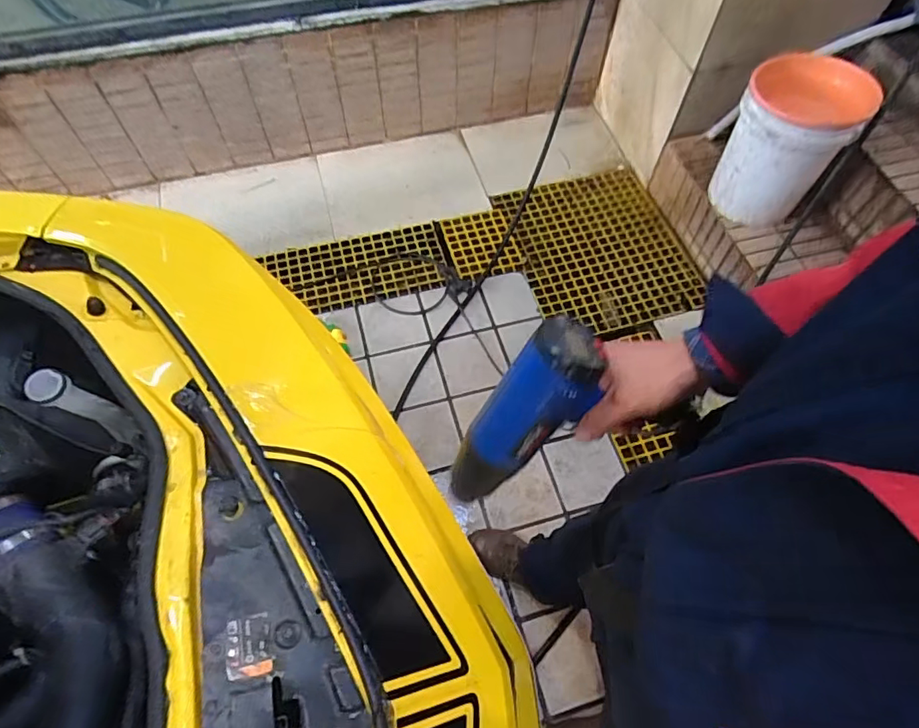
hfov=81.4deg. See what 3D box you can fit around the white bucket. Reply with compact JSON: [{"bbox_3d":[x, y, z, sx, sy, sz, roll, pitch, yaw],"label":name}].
[{"bbox_3d":[0.918,-0.626,1.531,0.295,0.368,0.296,31,64,15],"label":"white bucket"}]

